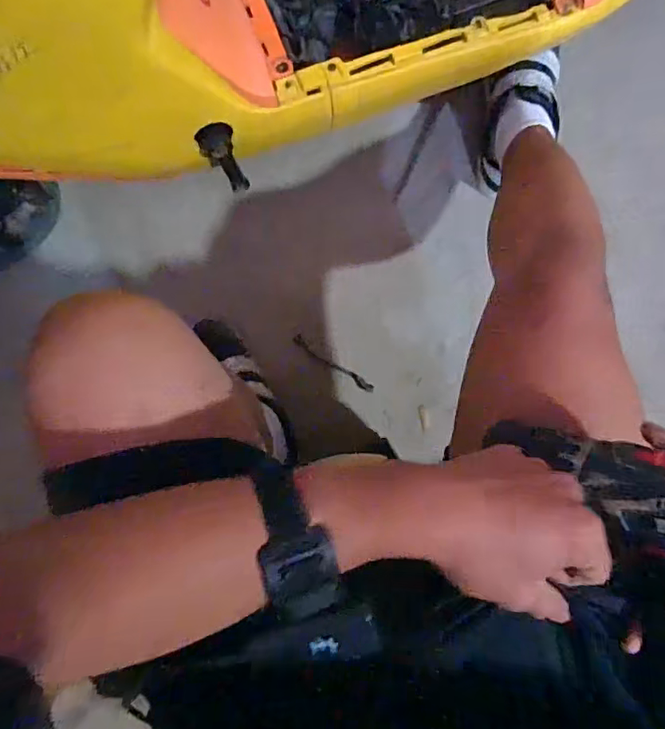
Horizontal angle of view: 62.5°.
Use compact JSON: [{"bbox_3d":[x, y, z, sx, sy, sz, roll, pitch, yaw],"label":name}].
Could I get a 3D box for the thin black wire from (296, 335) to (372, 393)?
[{"bbox_3d":[0.001,0.000,0.840,0.144,0.008,0.017,35,90,2],"label":"thin black wire"}]

